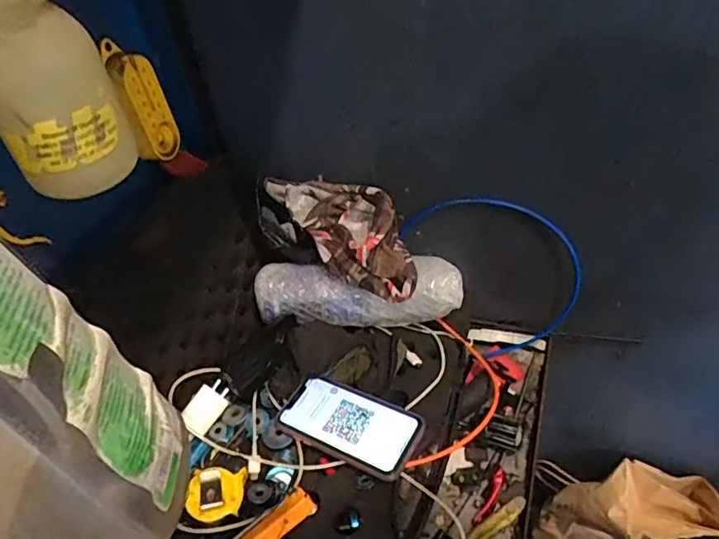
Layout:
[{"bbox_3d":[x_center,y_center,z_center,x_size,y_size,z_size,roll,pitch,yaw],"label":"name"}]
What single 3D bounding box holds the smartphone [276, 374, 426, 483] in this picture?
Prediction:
[{"bbox_3d":[-0.011,0.163,0.576,0.150,0.015,0.079,15,48,28],"label":"smartphone"}]

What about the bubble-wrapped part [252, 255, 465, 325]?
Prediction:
[{"bbox_3d":[-0.002,0.030,0.663,0.242,0.073,0.058,-2,45,5],"label":"bubble-wrapped part"}]

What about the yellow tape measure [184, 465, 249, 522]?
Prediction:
[{"bbox_3d":[-0.143,0.227,0.544,0.054,0.025,0.051,-2,45,5],"label":"yellow tape measure"}]

